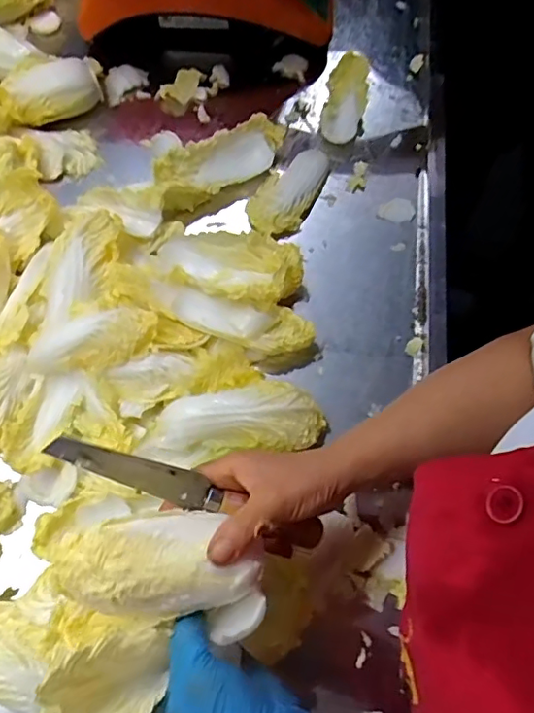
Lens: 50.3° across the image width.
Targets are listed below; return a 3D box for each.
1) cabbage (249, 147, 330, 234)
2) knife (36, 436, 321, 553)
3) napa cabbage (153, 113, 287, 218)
[{"bbox_3d":[0.027,-0.174,0.591,0.051,0.021,0.119,30,72,8],"label":"cabbage"},{"bbox_3d":[-0.053,0.094,0.399,0.196,0.015,0.022,22,71,-13],"label":"knife"},{"bbox_3d":[-0.048,-0.202,0.591,0.147,0.042,0.048,-29,74,-11],"label":"napa cabbage"}]

